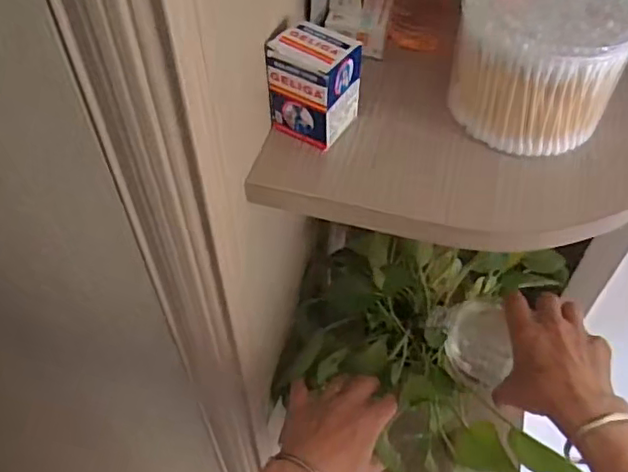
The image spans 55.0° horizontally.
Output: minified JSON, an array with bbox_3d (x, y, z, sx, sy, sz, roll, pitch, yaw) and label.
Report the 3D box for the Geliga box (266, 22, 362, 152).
[{"bbox_3d":[0.001,-0.092,0.367,0.043,0.060,0.043,28,56,21],"label":"Geliga box"}]

